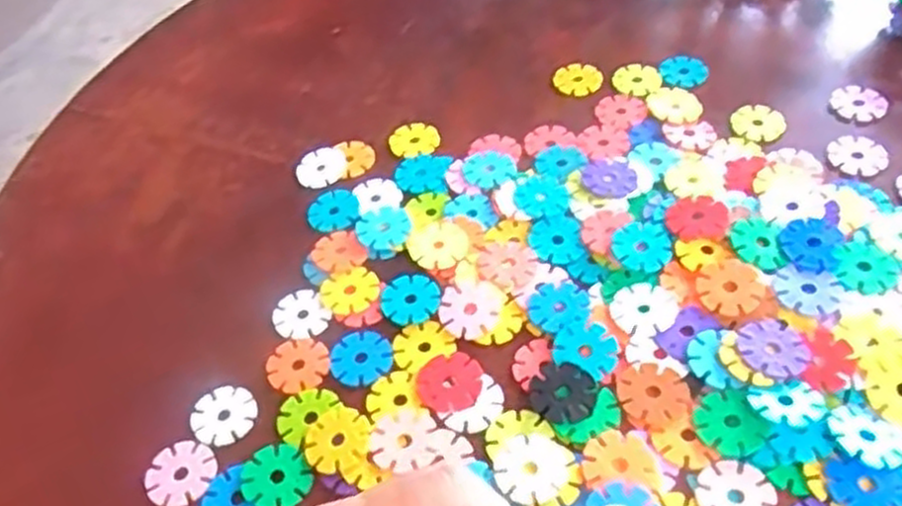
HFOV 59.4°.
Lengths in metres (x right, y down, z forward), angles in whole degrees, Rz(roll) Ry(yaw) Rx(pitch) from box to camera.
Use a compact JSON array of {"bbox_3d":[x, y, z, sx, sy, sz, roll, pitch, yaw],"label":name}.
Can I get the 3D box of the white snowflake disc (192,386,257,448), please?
[{"bbox_3d":[-0.112,0.081,0.392,0.031,0.004,0.029,1,58,-1],"label":"white snowflake disc"}]

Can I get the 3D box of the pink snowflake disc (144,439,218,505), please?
[{"bbox_3d":[-0.125,0.102,0.366,0.032,0.004,0.030,-3,48,4],"label":"pink snowflake disc"}]

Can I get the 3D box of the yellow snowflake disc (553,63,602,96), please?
[{"bbox_3d":[0.087,-0.119,0.540,0.032,0.004,0.031,-4,57,6],"label":"yellow snowflake disc"}]

